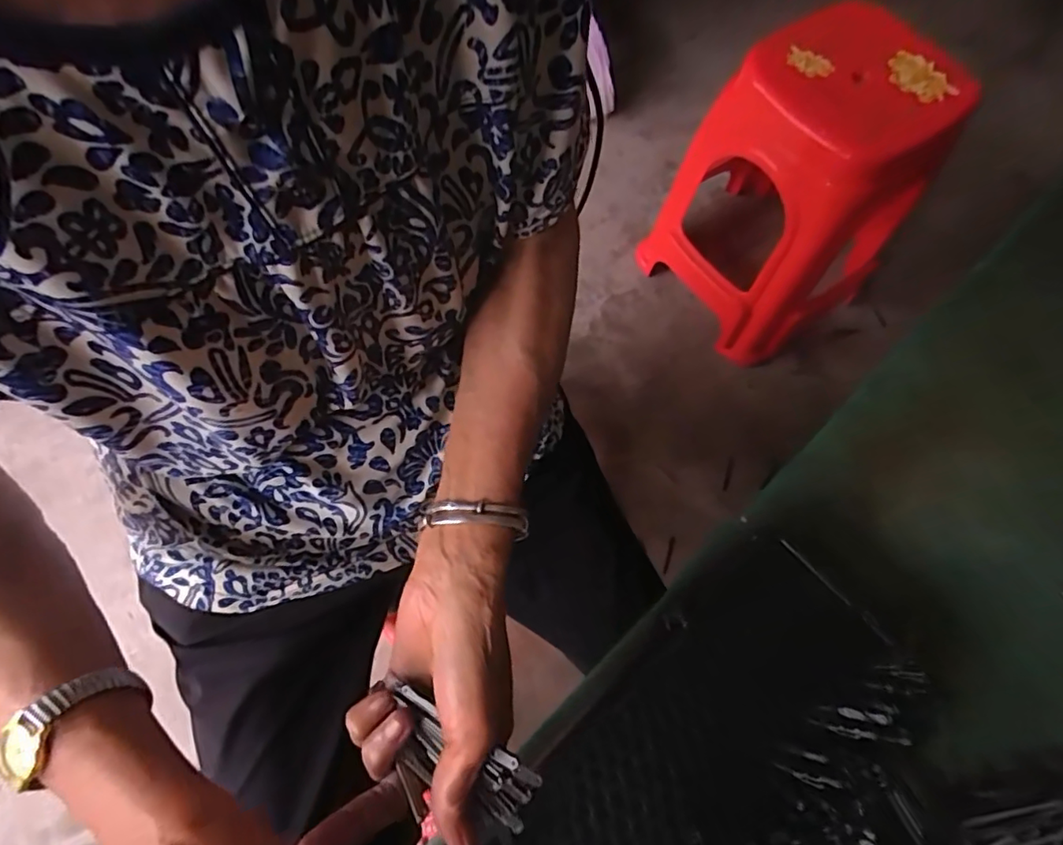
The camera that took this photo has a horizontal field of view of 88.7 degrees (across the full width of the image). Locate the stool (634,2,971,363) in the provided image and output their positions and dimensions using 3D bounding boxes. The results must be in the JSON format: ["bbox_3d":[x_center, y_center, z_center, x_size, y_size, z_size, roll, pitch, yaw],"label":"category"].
[{"bbox_3d":[0.475,-0.411,1.002,0.346,0.476,0.351,-35,73,-14],"label":"stool"}]

